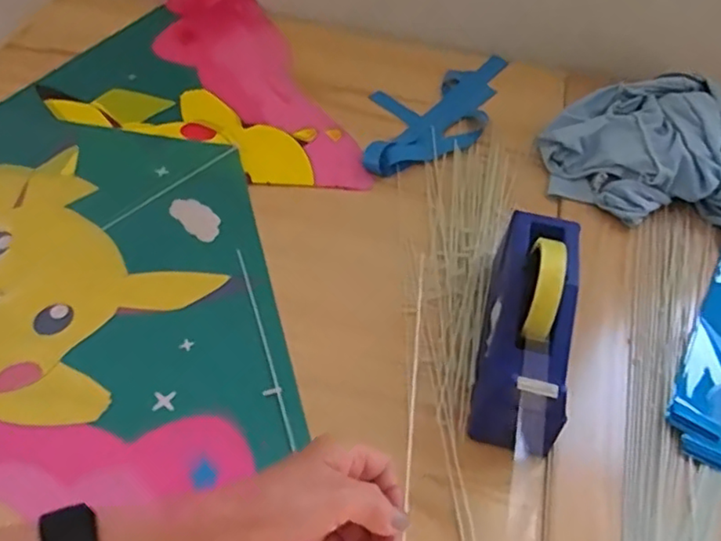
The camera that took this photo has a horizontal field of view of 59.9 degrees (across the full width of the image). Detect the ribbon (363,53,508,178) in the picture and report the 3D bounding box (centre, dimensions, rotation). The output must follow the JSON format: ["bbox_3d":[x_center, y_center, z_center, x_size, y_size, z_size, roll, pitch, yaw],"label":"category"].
[{"bbox_3d":[0.106,-0.213,0.819,0.276,0.027,0.147,-19,56,-18],"label":"ribbon"}]

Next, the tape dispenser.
[{"bbox_3d":[0.147,0.052,0.555,0.072,0.113,0.218,11,52,5],"label":"tape dispenser"}]

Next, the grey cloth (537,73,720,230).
[{"bbox_3d":[0.341,-0.159,0.767,0.220,0.061,0.223,10,52,4],"label":"grey cloth"}]

